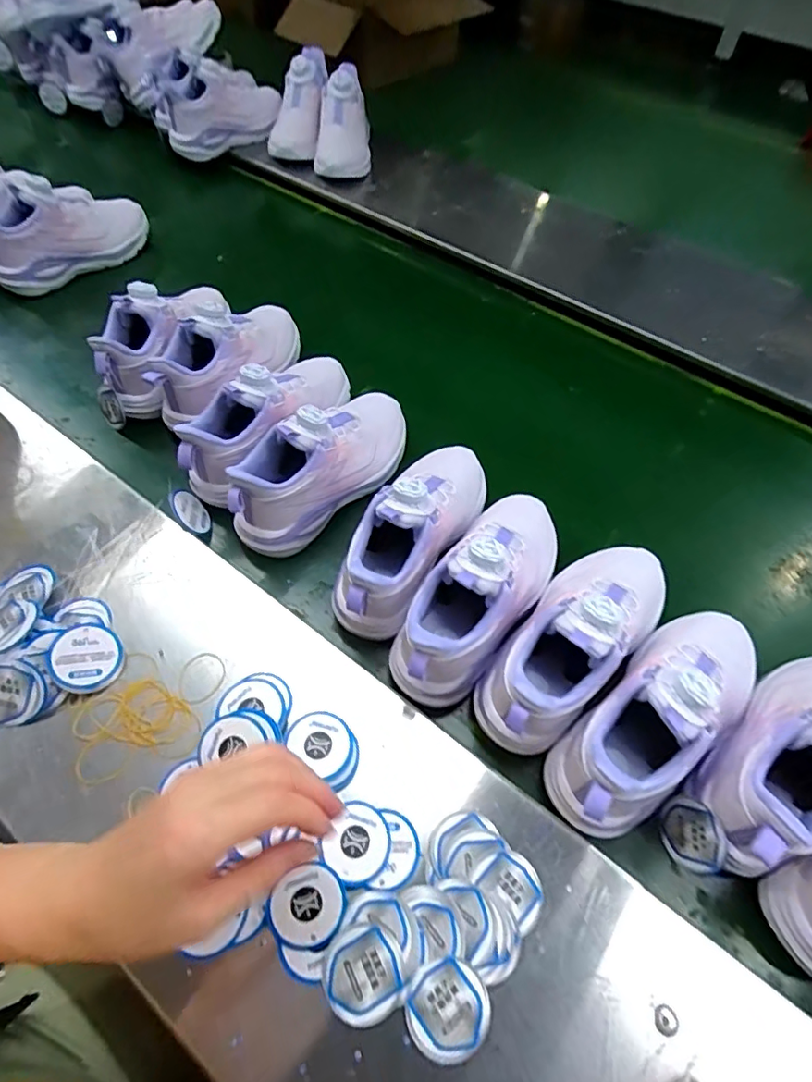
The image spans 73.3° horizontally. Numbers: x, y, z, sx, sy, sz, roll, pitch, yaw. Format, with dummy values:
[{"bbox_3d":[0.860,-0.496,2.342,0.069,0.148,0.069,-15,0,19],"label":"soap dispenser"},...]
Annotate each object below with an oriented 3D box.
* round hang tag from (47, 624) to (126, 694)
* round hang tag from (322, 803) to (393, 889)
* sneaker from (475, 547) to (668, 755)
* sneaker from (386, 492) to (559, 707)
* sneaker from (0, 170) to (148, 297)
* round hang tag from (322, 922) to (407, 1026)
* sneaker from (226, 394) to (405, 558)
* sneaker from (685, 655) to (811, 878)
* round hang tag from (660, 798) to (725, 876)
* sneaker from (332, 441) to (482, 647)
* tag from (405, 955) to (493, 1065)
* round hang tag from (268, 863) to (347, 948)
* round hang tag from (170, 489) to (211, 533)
[{"bbox_3d":[-0.248,0.091,0.424,0.049,0.006,0.051,6,74,-23],"label":"round hang tag"},{"bbox_3d":[-0.031,0.204,0.369,0.041,0.005,0.047,40,49,2],"label":"round hang tag"},{"bbox_3d":[0.144,0.065,0.438,0.084,0.087,0.223,37,64,22],"label":"sneaker"},{"bbox_3d":[0.068,0.029,0.467,0.082,0.097,0.224,31,62,19],"label":"sneaker"},{"bbox_3d":[-0.451,-0.411,0.715,0.082,0.107,0.206,34,63,20],"label":"sneaker"},{"bbox_3d":[-0.025,0.263,0.332,0.048,0.004,0.047,0,57,0],"label":"round hang tag"},{"bbox_3d":[-0.082,-0.086,0.531,0.071,0.098,0.216,35,64,21],"label":"sneaker"},{"bbox_3d":[0.291,0.142,0.387,0.204,0.096,0.072,-38,64,-21],"label":"sneaker"},{"bbox_3d":[0.208,0.214,0.396,0.007,0.045,0.047,17,43,-32],"label":"round hang tag"},{"bbox_3d":[0.012,-0.022,0.488,0.081,0.091,0.223,24,60,16],"label":"sneaker"},{"bbox_3d":[0.025,0.280,0.326,0.048,0.005,0.045,0,57,0],"label":"tag"},{"bbox_3d":[-0.063,0.232,0.347,0.046,0.005,0.044,-13,76,-11],"label":"round hang tag"},{"bbox_3d":[-0.208,-0.029,0.531,0.004,0.046,0.035,-22,34,30],"label":"round hang tag"}]

